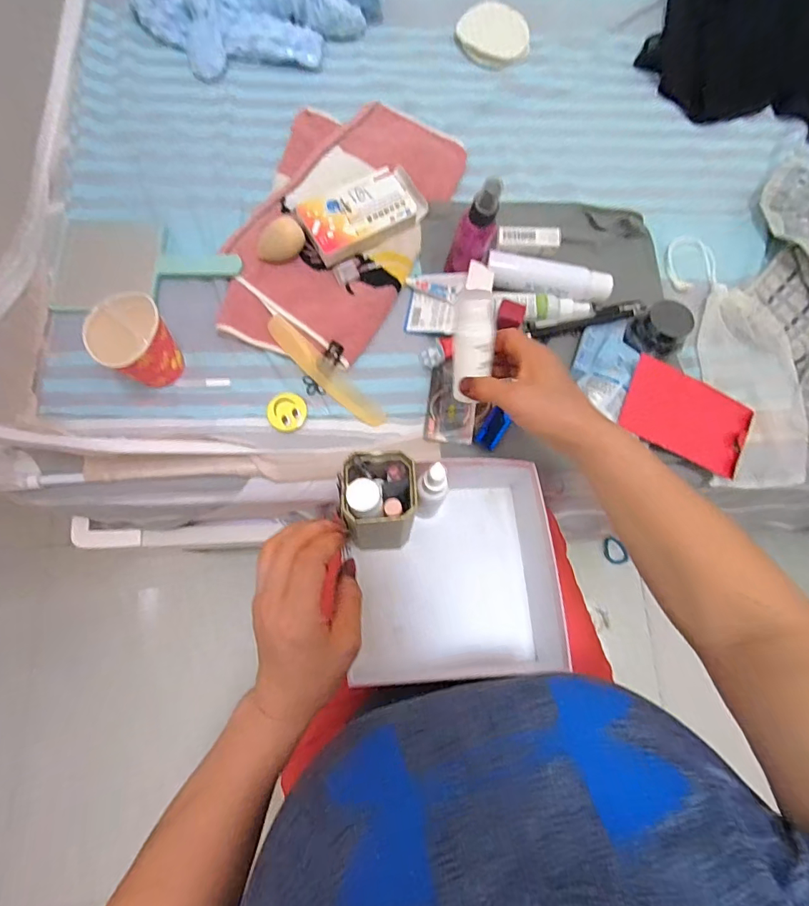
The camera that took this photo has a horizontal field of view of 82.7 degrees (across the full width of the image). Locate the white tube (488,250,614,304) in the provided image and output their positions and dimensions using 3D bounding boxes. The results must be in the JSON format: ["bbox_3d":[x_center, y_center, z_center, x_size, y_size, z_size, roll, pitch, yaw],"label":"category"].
[{"bbox_3d":[0.169,-0.203,0.539,0.143,0.030,0.042,9,75,-1],"label":"white tube"}]

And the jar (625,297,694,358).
[{"bbox_3d":[0.287,-0.139,0.522,0.058,0.051,0.055,1,75,-3],"label":"jar"}]

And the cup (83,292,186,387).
[{"bbox_3d":[-0.265,-0.109,0.466,0.069,0.075,0.073,1,75,-3],"label":"cup"}]

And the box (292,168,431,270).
[{"bbox_3d":[-0.046,-0.274,0.531,0.136,0.033,0.073,-29,79,-10],"label":"box"}]

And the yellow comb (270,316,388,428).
[{"bbox_3d":[-0.088,-0.088,0.511,0.163,0.009,0.027,43,78,-5],"label":"yellow comb"}]

